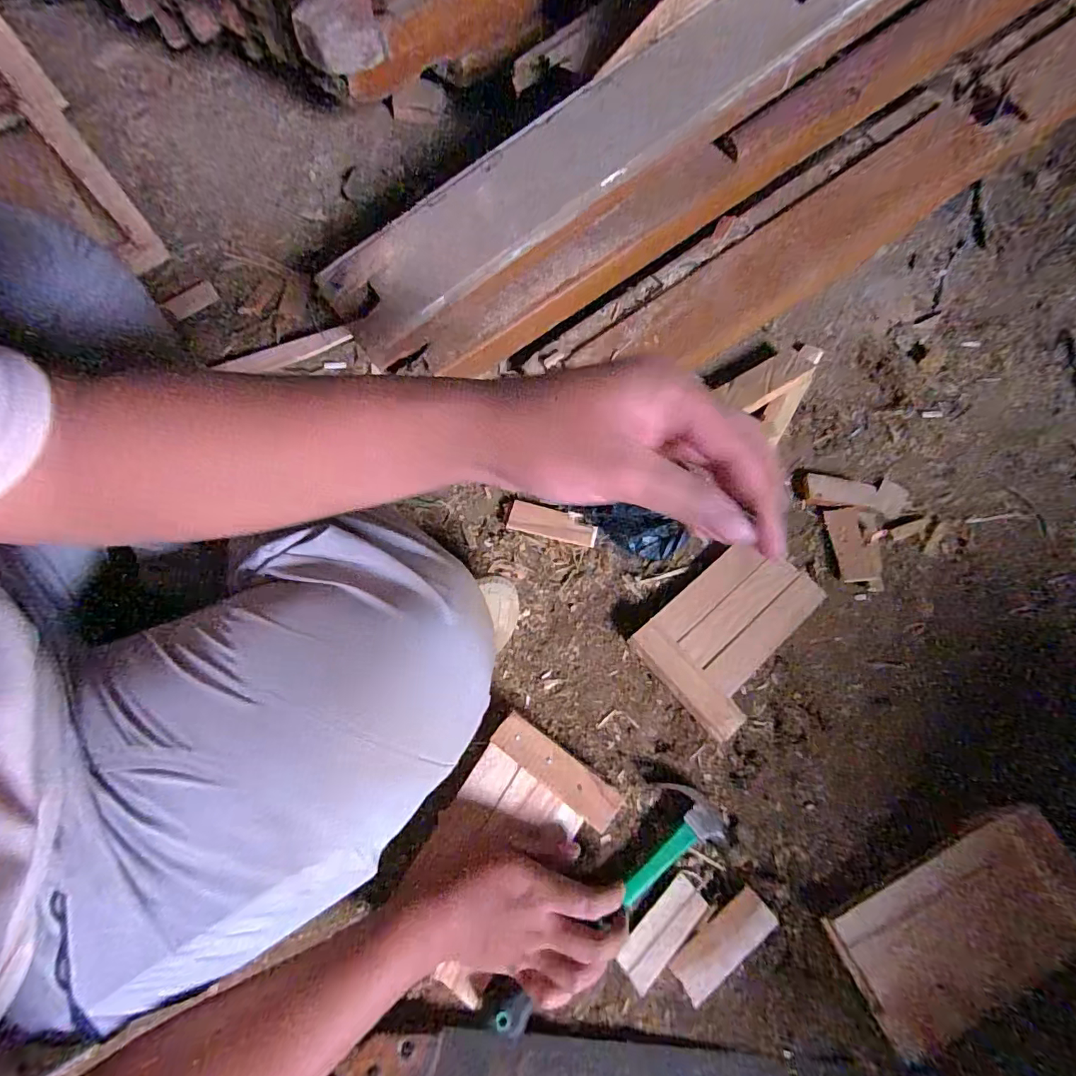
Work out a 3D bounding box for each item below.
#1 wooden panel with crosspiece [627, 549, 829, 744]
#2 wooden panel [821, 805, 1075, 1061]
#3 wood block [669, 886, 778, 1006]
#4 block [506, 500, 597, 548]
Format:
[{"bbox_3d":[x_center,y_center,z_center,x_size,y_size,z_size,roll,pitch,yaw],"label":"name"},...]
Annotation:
[{"bbox_3d":[0.225,0.094,0.547,0.220,0.030,0.132,-39,75,-13],"label":"wooden panel with crosspiece"},{"bbox_3d":[0.391,0.348,0.440,0.241,0.031,0.108,-22,72,-8],"label":"wooden panel"},{"bbox_3d":[0.168,0.369,0.440,0.101,0.009,0.037,-32,74,-11],"label":"wood block"},{"bbox_3d":[0.018,-0.017,0.600,0.109,0.008,0.038,13,71,4],"label":"block"}]

